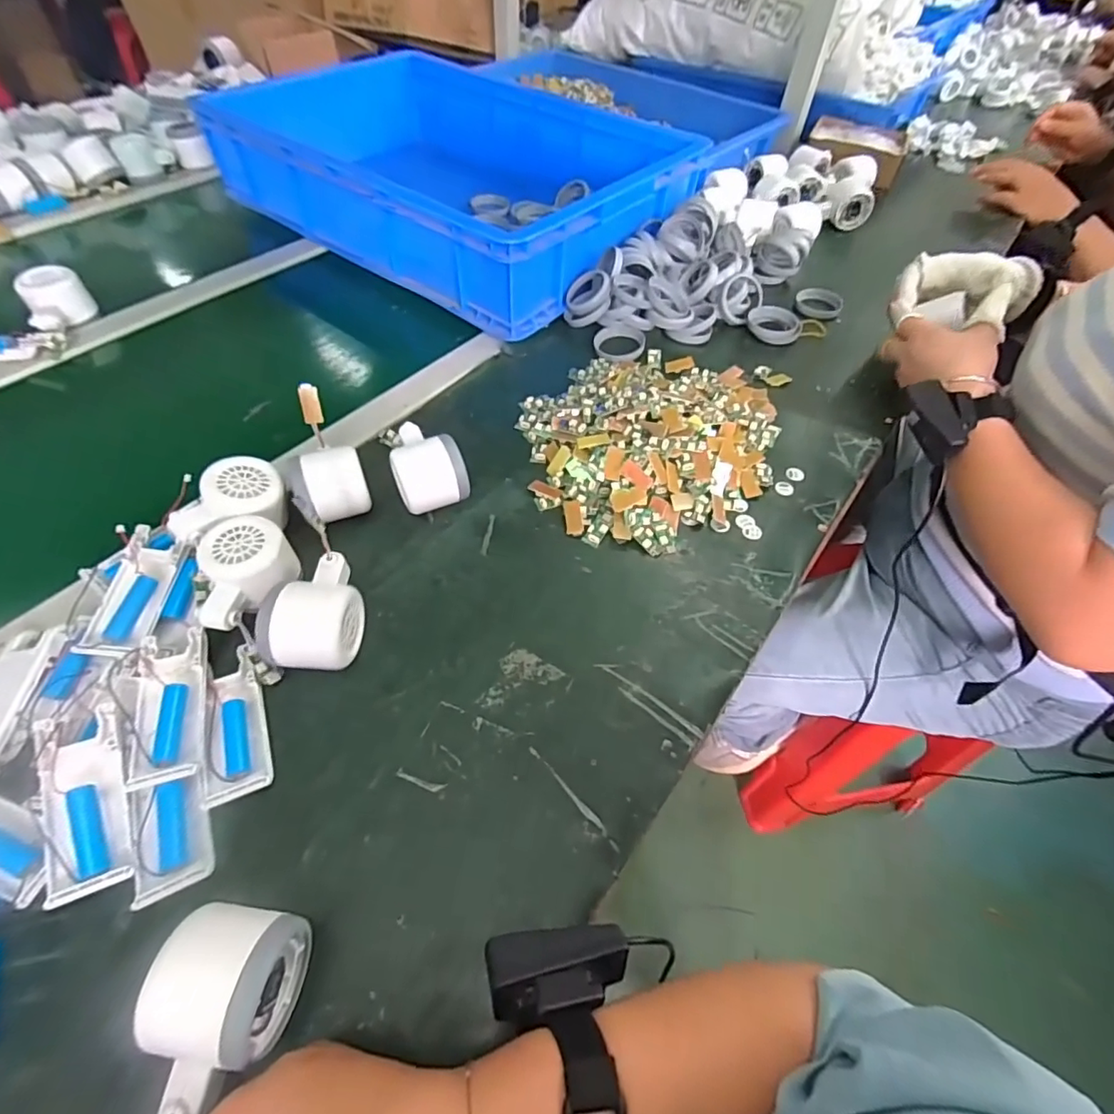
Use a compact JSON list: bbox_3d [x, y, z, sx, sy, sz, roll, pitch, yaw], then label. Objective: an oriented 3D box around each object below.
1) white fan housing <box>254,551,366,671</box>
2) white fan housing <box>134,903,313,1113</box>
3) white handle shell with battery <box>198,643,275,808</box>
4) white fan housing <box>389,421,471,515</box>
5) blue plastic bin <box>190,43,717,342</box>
[{"bbox_3d":[-0.170,0.042,0.388,0.052,0.061,0.083,6,54,0],"label":"white fan housing"},{"bbox_3d":[-0.162,0.215,0.258,0.054,0.049,0.081,7,54,2],"label":"white fan housing"},{"bbox_3d":[-0.215,0.112,0.363,0.037,0.020,0.094,-16,56,-15],"label":"white handle shell with battery"},{"bbox_3d":[-0.115,-0.079,0.481,0.060,0.055,0.073,-17,57,-16],"label":"white fan housing"},{"bbox_3d":[-0.141,-0.547,0.769,0.590,0.114,0.411,34,59,20],"label":"blue plastic bin"}]

